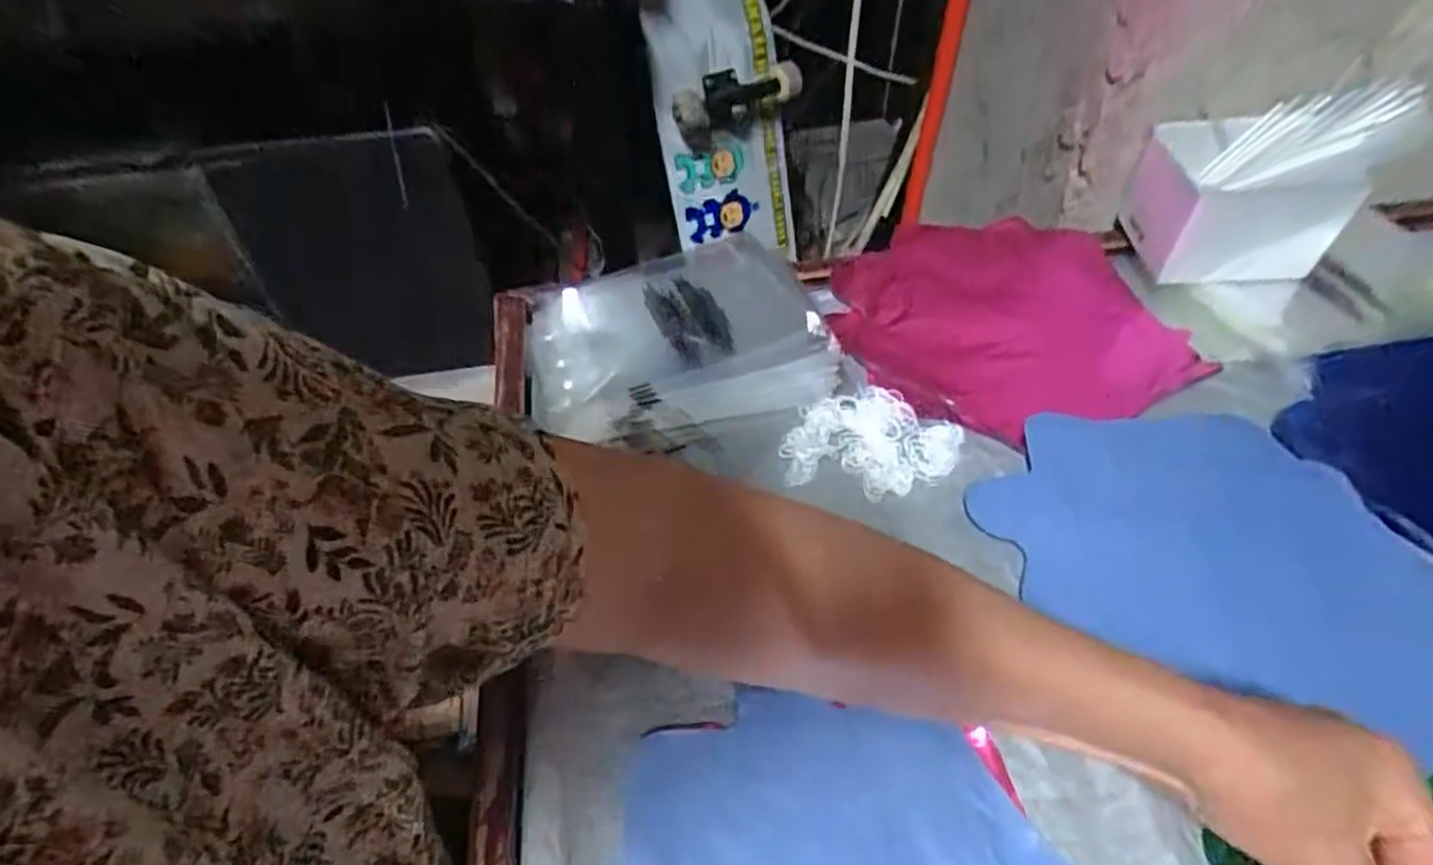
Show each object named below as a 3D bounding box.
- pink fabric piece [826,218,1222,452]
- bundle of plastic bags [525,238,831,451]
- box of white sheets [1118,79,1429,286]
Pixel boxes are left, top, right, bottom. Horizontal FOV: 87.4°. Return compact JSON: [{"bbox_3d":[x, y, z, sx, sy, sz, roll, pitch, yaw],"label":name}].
[{"bbox_3d":[0.215,-0.085,0.575,0.248,0.046,0.212,-11,51,-8],"label":"pink fabric piece"},{"bbox_3d":[-0.029,-0.066,0.535,0.203,0.022,0.173,-14,51,-11],"label":"bundle of plastic bags"},{"bbox_3d":[0.413,-0.187,0.570,0.161,0.127,0.094,-3,51,-1],"label":"box of white sheets"}]

